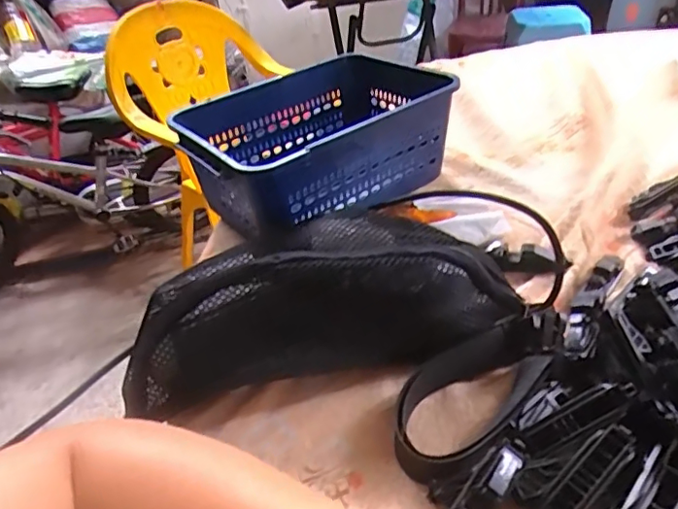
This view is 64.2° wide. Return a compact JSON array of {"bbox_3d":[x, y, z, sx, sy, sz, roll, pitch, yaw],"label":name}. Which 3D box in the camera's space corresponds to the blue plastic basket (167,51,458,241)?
[{"bbox_3d":[-0.020,-0.109,0.544,0.262,0.100,0.207,-30,43,-26],"label":"blue plastic basket"}]

